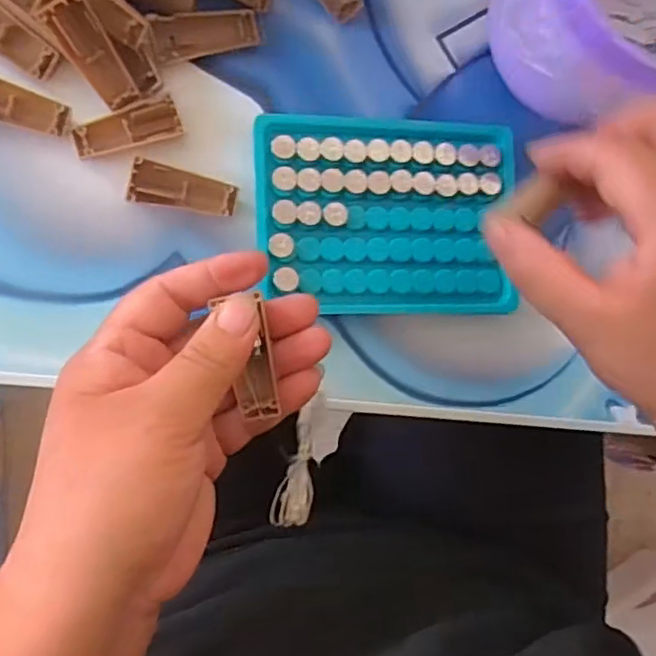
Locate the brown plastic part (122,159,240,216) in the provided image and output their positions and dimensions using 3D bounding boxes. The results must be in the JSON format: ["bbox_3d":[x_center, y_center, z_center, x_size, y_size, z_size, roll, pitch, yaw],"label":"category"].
[{"bbox_3d":[-0.067,-0.064,0.297,0.047,0.008,0.019,10,87,-11],"label":"brown plastic part"}]

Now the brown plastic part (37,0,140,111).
[{"bbox_3d":[-0.103,-0.120,0.281,0.018,0.004,0.047,-37,125,-8],"label":"brown plastic part"}]

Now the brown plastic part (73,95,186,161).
[{"bbox_3d":[-0.091,-0.092,0.292,0.047,0.004,0.019,-20,93,-11],"label":"brown plastic part"}]

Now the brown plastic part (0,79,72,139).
[{"bbox_3d":[-0.140,-0.099,0.281,0.048,0.008,0.020,15,86,-11],"label":"brown plastic part"}]

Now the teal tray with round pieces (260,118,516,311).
[{"bbox_3d":[0.030,-0.056,0.312,0.126,0.016,0.095,0,89,-12],"label":"teal tray with round pieces"}]

